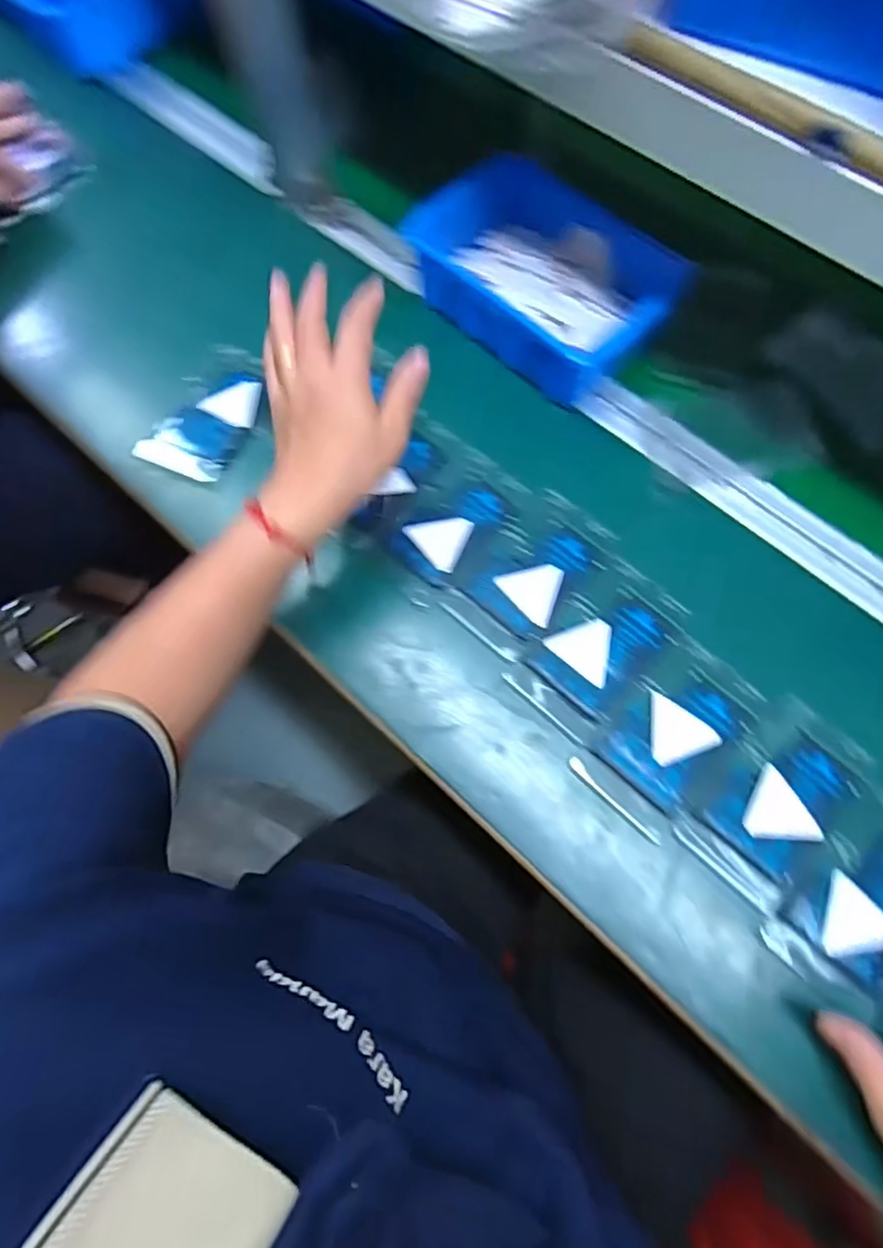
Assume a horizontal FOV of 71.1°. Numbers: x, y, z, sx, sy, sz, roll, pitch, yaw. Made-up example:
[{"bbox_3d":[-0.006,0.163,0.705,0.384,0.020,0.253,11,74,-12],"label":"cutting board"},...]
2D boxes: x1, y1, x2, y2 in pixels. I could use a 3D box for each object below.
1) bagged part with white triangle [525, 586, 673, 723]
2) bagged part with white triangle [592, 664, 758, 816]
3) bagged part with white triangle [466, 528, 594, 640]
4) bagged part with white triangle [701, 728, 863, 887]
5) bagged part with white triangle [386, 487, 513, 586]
[{"bbox_3d":[0.116,0.016,0.446,0.067,0.013,0.089,41,78,15],"label":"bagged part with white triangle"},{"bbox_3d":[0.159,0.072,0.425,0.070,0.014,0.095,42,78,15],"label":"bagged part with white triangle"},{"bbox_3d":[0.070,-0.037,0.463,0.062,0.012,0.086,39,77,14],"label":"bagged part with white triangle"},{"bbox_3d":[0.225,0.117,0.405,0.087,0.017,0.064,-44,75,-11],"label":"bagged part with white triangle"},{"bbox_3d":[0.007,-0.074,0.482,0.059,0.008,0.088,38,77,14],"label":"bagged part with white triangle"}]

